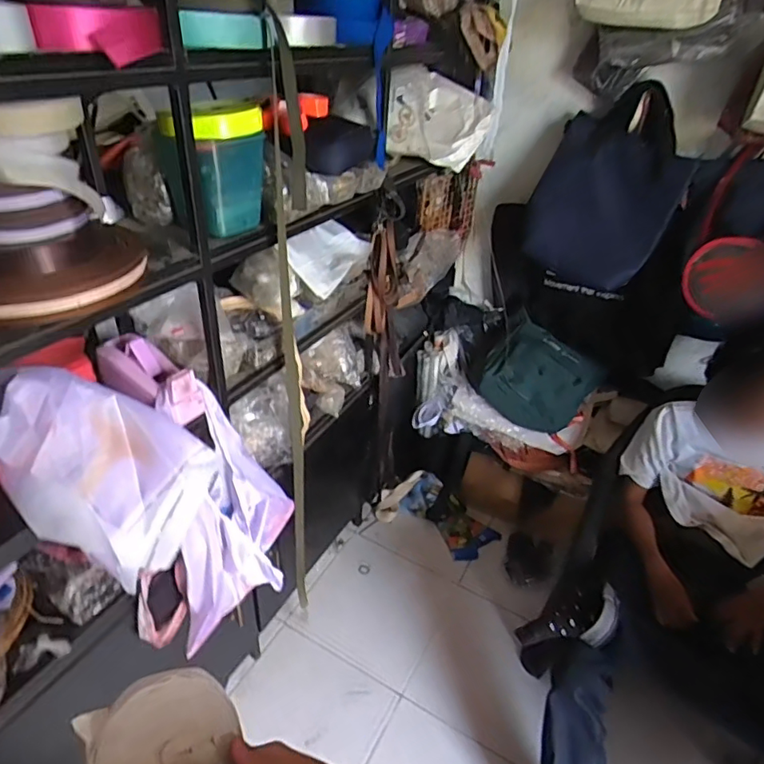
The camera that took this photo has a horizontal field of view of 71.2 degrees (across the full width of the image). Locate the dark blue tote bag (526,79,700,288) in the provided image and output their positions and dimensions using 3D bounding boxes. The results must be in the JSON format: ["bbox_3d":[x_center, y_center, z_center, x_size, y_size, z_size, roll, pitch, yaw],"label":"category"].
[{"bbox_3d":[0.597,-0.499,1.431,0.375,0.467,0.076,29,42,30],"label":"dark blue tote bag"}]

